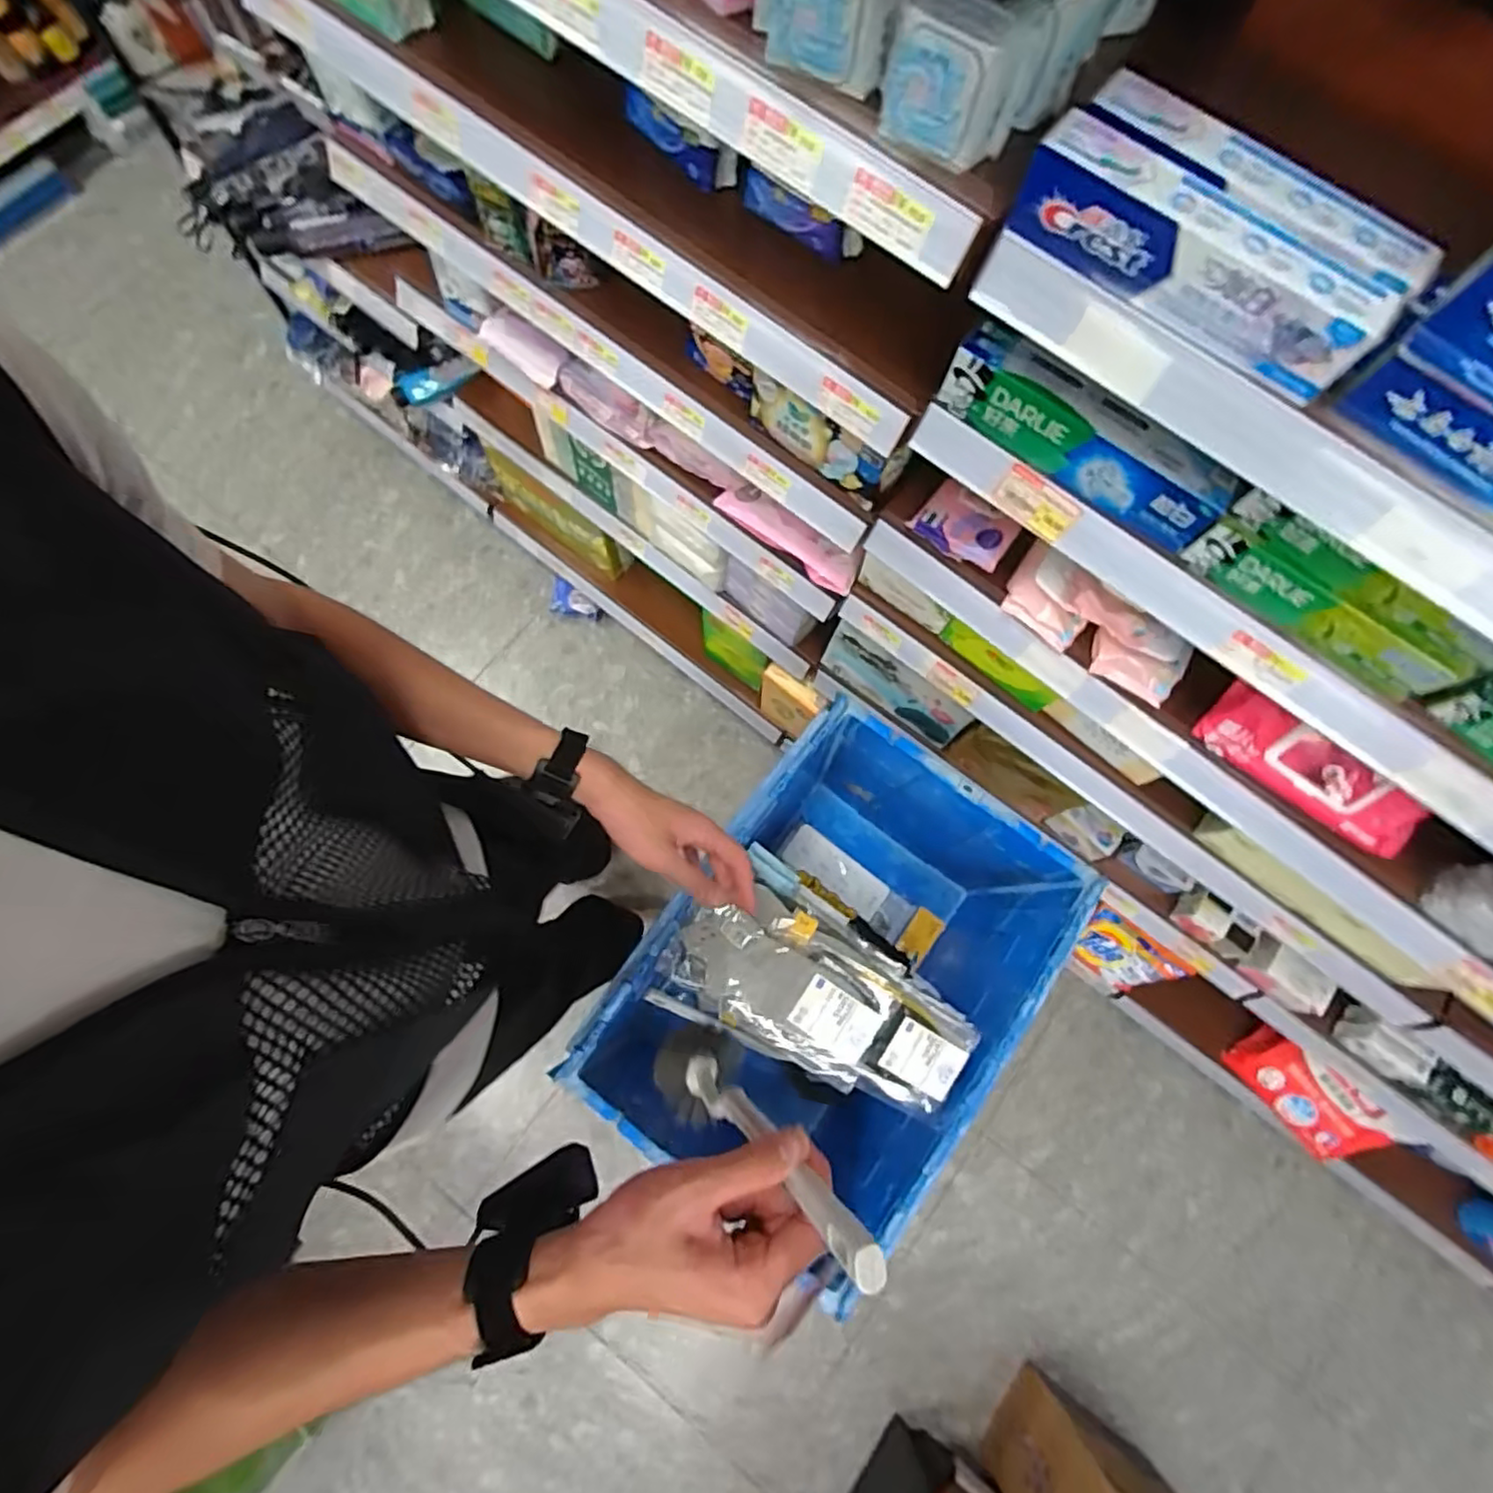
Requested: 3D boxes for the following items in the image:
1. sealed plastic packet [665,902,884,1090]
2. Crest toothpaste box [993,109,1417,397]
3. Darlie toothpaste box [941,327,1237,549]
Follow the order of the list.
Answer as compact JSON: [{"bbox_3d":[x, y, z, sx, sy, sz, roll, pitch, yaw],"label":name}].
[{"bbox_3d":[0.028,0.290,0.782,0.255,0.045,0.127,25,75,10],"label":"sealed plastic packet"},{"bbox_3d":[0.266,-0.291,0.396,0.213,0.049,0.049,39,77,11],"label":"Crest toothpaste box"},{"bbox_3d":[0.267,-0.247,0.532,0.238,0.067,0.034,37,77,10],"label":"Darlie toothpaste box"}]

